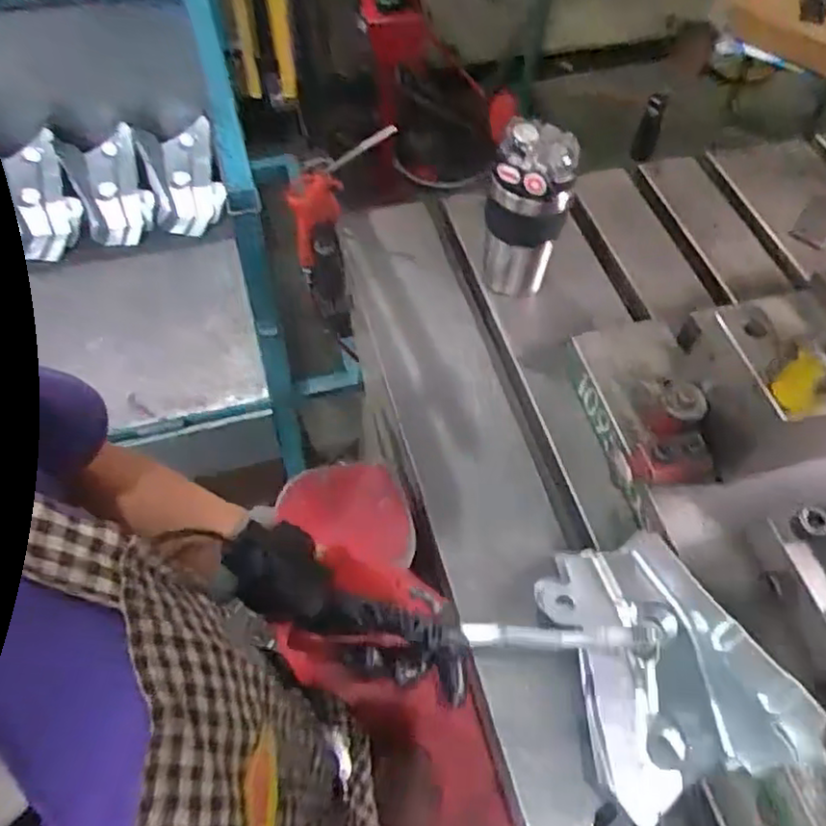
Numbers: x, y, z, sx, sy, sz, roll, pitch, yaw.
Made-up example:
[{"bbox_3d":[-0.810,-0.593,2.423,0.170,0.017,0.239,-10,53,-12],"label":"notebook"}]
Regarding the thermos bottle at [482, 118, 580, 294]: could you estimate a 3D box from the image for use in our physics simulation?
[{"bbox_3d":[0.115,-0.198,0.692,0.080,0.192,0.068,18,58,8],"label":"thermos bottle"}]

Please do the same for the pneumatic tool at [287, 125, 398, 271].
[{"bbox_3d":[-0.106,-0.258,0.792,0.074,0.228,0.039,10,51,-35],"label":"pneumatic tool"}]

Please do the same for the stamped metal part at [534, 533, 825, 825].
[{"bbox_3d":[0.185,0.187,0.514,0.145,0.063,0.195,-13,59,-12],"label":"stamped metal part"}]

